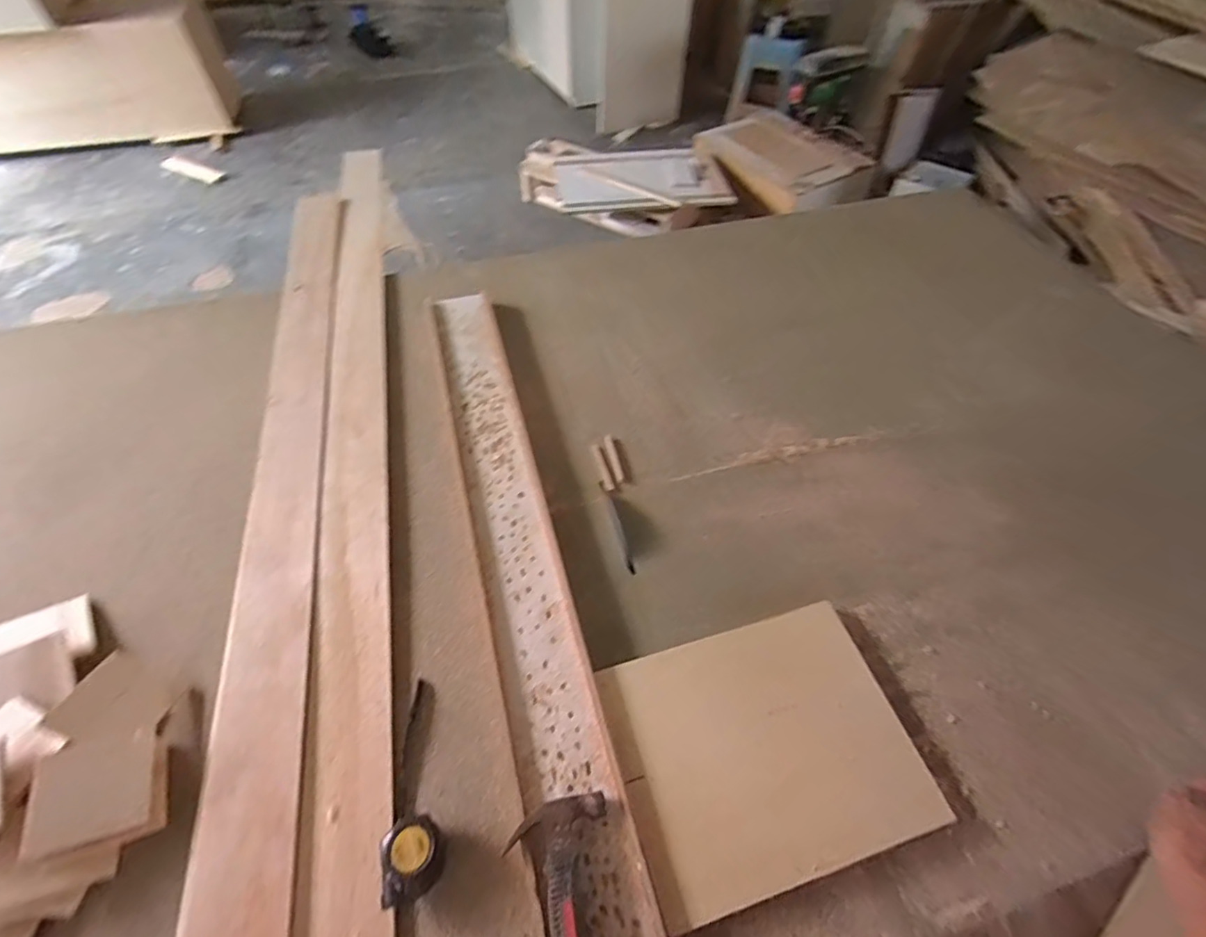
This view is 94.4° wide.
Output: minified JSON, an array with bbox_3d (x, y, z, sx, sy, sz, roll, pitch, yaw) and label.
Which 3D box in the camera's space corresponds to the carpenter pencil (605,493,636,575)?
[{"bbox_3d":[0.022,0.089,0.784,0.014,0.006,0.125,-10,55,-11],"label":"carpenter pencil"}]

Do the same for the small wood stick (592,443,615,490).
[{"bbox_3d":[0.000,-0.001,0.859,0.014,0.008,0.089,-13,55,-13],"label":"small wood stick"}]

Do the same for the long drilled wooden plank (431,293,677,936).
[{"bbox_3d":[-0.100,0.137,0.714,0.115,0.023,1.111,-12,55,-12],"label":"long drilled wooden plank"}]

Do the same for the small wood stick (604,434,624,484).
[{"bbox_3d":[0.017,-0.016,0.874,0.015,0.012,0.086,-10,55,-12],"label":"small wood stick"}]

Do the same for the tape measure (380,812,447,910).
[{"bbox_3d":[-0.187,0.379,0.546,0.061,0.043,0.071,-11,55,-12],"label":"tape measure"}]

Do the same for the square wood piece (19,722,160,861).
[{"bbox_3d":[-0.493,0.310,0.545,0.090,0.004,0.096,1,49,-35],"label":"square wood piece"}]

